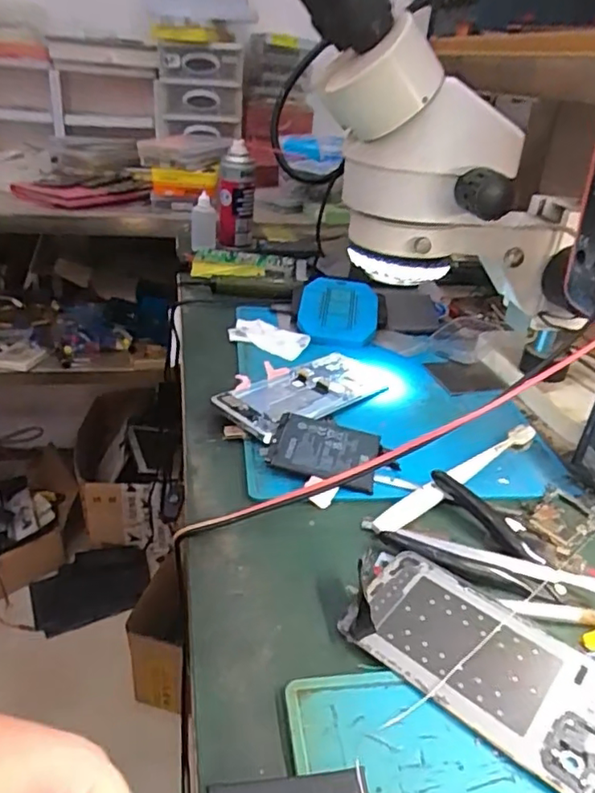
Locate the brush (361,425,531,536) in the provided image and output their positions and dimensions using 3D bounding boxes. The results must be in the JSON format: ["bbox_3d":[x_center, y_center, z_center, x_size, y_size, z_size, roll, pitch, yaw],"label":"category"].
[{"bbox_3d":[0.118,0.056,0.427,0.182,0.014,0.021,-20,37,-34],"label":"brush"}]

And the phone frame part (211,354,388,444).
[{"bbox_3d":[0.008,-0.003,0.514,0.160,0.011,0.074,-21,41,-41],"label":"phone frame part"}]

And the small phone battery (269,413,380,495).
[{"bbox_3d":[0.022,0.040,0.434,0.076,0.008,0.063,16,39,2],"label":"small phone battery"}]

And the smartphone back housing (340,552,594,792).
[{"bbox_3d":[0.100,0.135,0.288,0.162,0.009,0.068,25,37,33],"label":"smartphone back housing"}]

